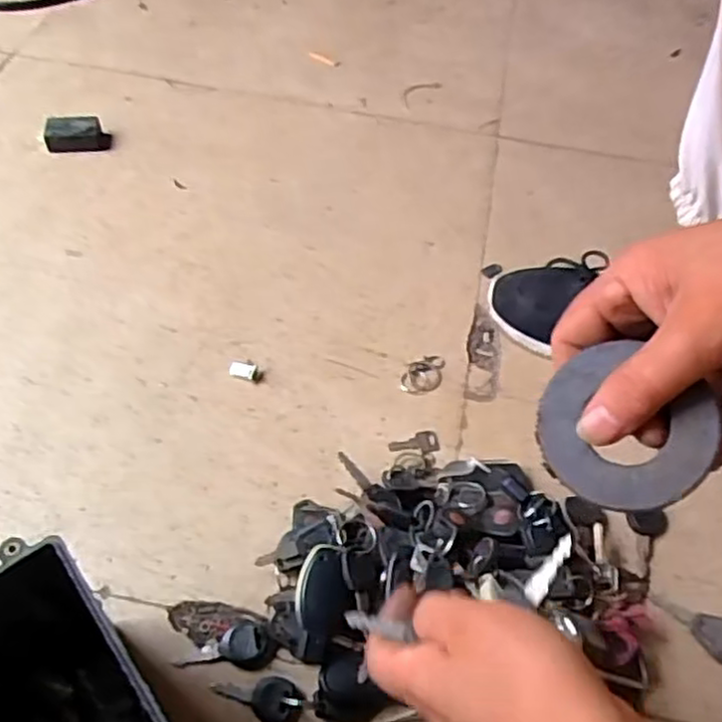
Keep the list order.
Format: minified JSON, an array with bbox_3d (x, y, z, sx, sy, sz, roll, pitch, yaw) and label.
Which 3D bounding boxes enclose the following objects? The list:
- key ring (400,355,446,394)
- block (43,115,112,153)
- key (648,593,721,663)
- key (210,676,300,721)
[{"bbox_3d":[0.055,0.012,0.616,0.030,0.005,0.049,29,58,16],"label":"key ring"},{"bbox_3d":[-0.303,-0.242,0.755,0.065,0.025,0.038,-13,57,-13],"label":"block"},{"bbox_3d":[0.244,0.189,0.492,0.088,0.017,0.026,36,60,19],"label":"key"},{"bbox_3d":[-0.068,0.217,0.458,0.058,0.011,0.027,6,54,16],"label":"key"}]

